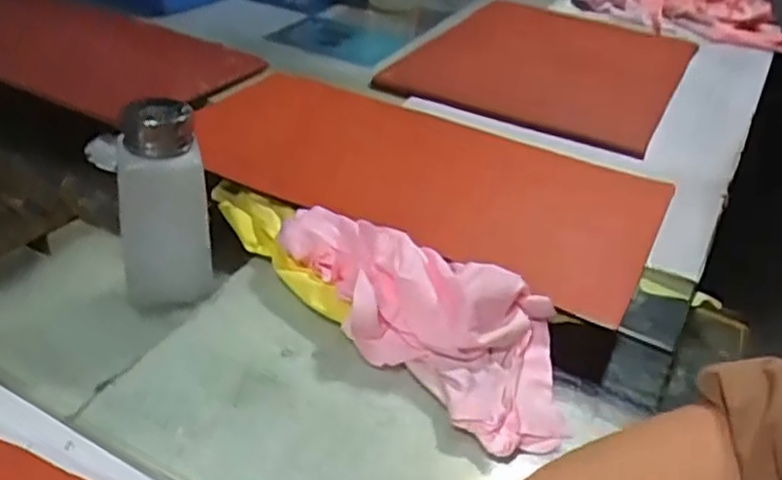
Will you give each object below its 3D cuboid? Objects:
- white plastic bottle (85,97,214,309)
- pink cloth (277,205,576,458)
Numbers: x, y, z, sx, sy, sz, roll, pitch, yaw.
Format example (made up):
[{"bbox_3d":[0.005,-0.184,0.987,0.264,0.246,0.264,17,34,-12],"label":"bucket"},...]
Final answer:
[{"bbox_3d":[-0.144,-0.017,0.440,0.055,0.133,0.042,-18,40,-33],"label":"white plastic bottle"},{"bbox_3d":[0.026,0.037,0.459,0.097,0.059,0.219,-24,44,-39],"label":"pink cloth"}]

